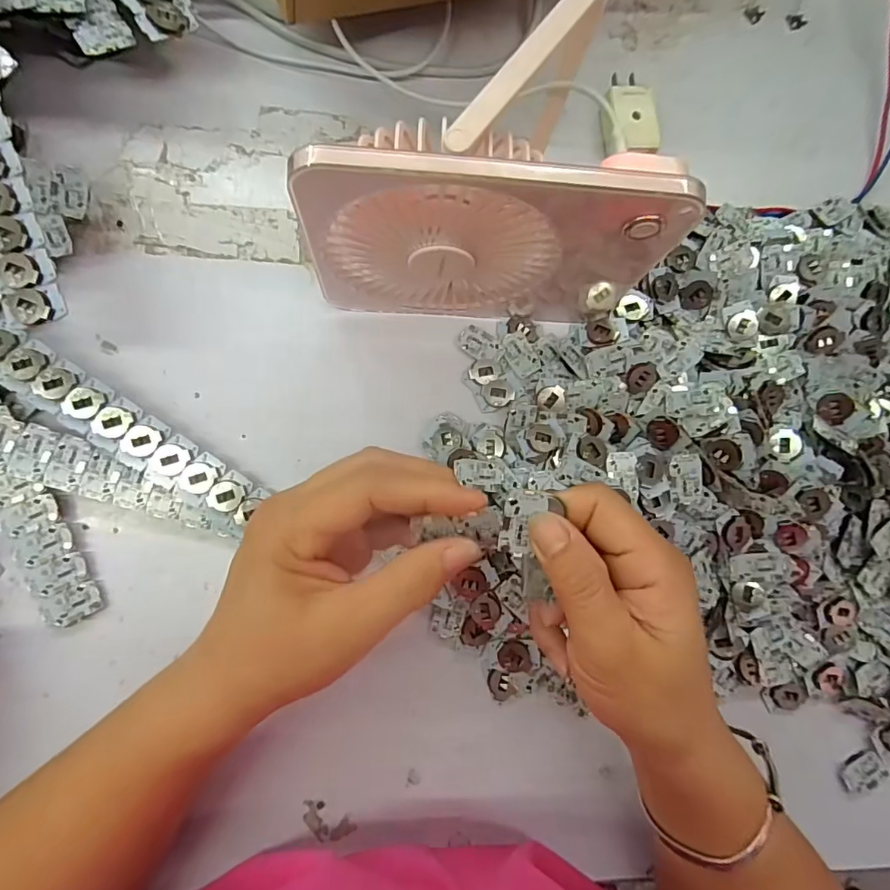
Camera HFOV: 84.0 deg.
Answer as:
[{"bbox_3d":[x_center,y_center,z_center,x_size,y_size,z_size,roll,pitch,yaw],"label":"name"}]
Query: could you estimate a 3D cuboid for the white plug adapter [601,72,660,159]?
[{"bbox_3d":[0.128,-0.230,0.346,0.033,0.023,0.061,0,84,-6],"label":"white plug adapter"}]

